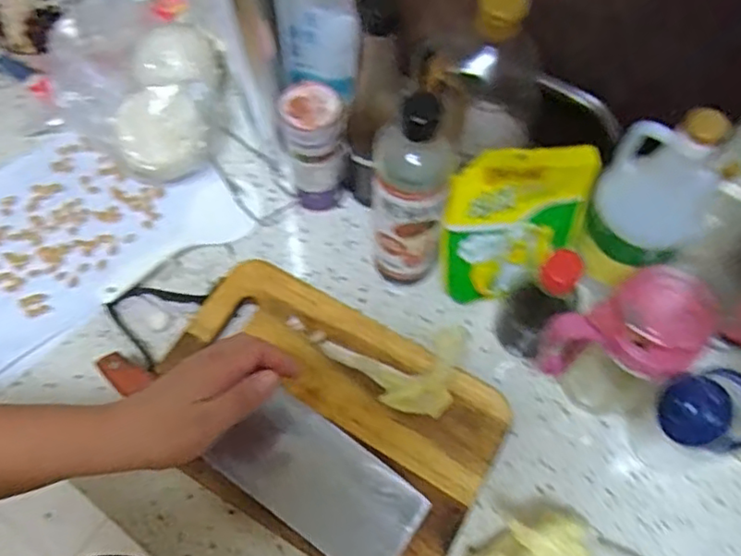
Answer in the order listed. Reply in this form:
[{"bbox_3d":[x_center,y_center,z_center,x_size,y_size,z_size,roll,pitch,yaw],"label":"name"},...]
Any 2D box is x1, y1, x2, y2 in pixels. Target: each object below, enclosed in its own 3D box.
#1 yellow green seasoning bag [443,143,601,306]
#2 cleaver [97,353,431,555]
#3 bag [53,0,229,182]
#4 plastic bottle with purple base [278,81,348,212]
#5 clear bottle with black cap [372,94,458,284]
[{"bbox_3d":[0.135,-0.050,0.564,0.144,0.160,0.045,-11,37,-9],"label":"yellow green seasoning bag"},{"bbox_3d":[-0.095,0.143,0.530,0.294,0.030,0.091,29,67,10],"label":"cleaver"},{"bbox_3d":[-0.235,-0.200,0.652,0.159,0.106,0.179,9,64,3],"label":"bag"},{"bbox_3d":[-0.055,-0.124,0.598,0.056,0.132,0.057,-13,65,-7],"label":"plastic bottle with purple base"},{"bbox_3d":[0.031,-0.062,0.523,0.068,0.226,0.053,6,64,2],"label":"clear bottle with black cap"}]

